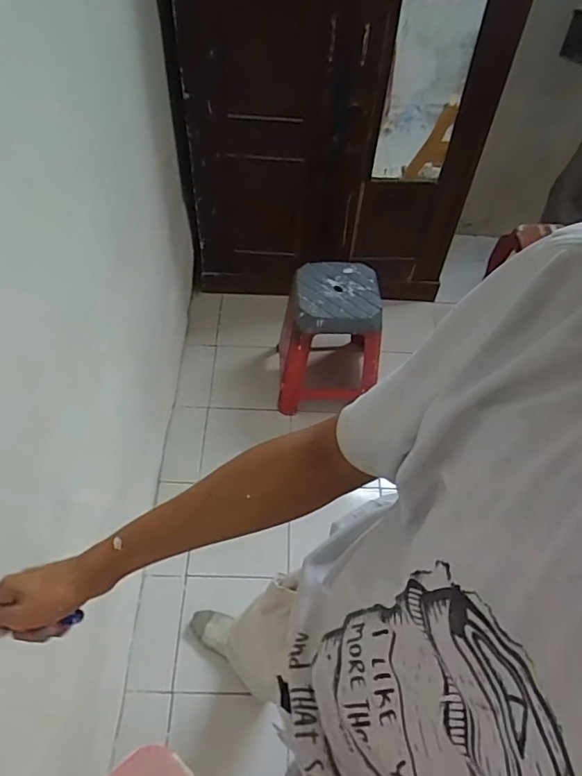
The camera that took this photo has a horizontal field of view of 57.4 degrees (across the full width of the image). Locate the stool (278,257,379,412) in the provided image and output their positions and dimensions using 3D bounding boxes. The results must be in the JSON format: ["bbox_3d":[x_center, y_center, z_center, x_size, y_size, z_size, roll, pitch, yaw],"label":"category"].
[{"bbox_3d":[0.118,-0.159,1.830,0.316,0.456,0.298,-2,51,-4],"label":"stool"}]

